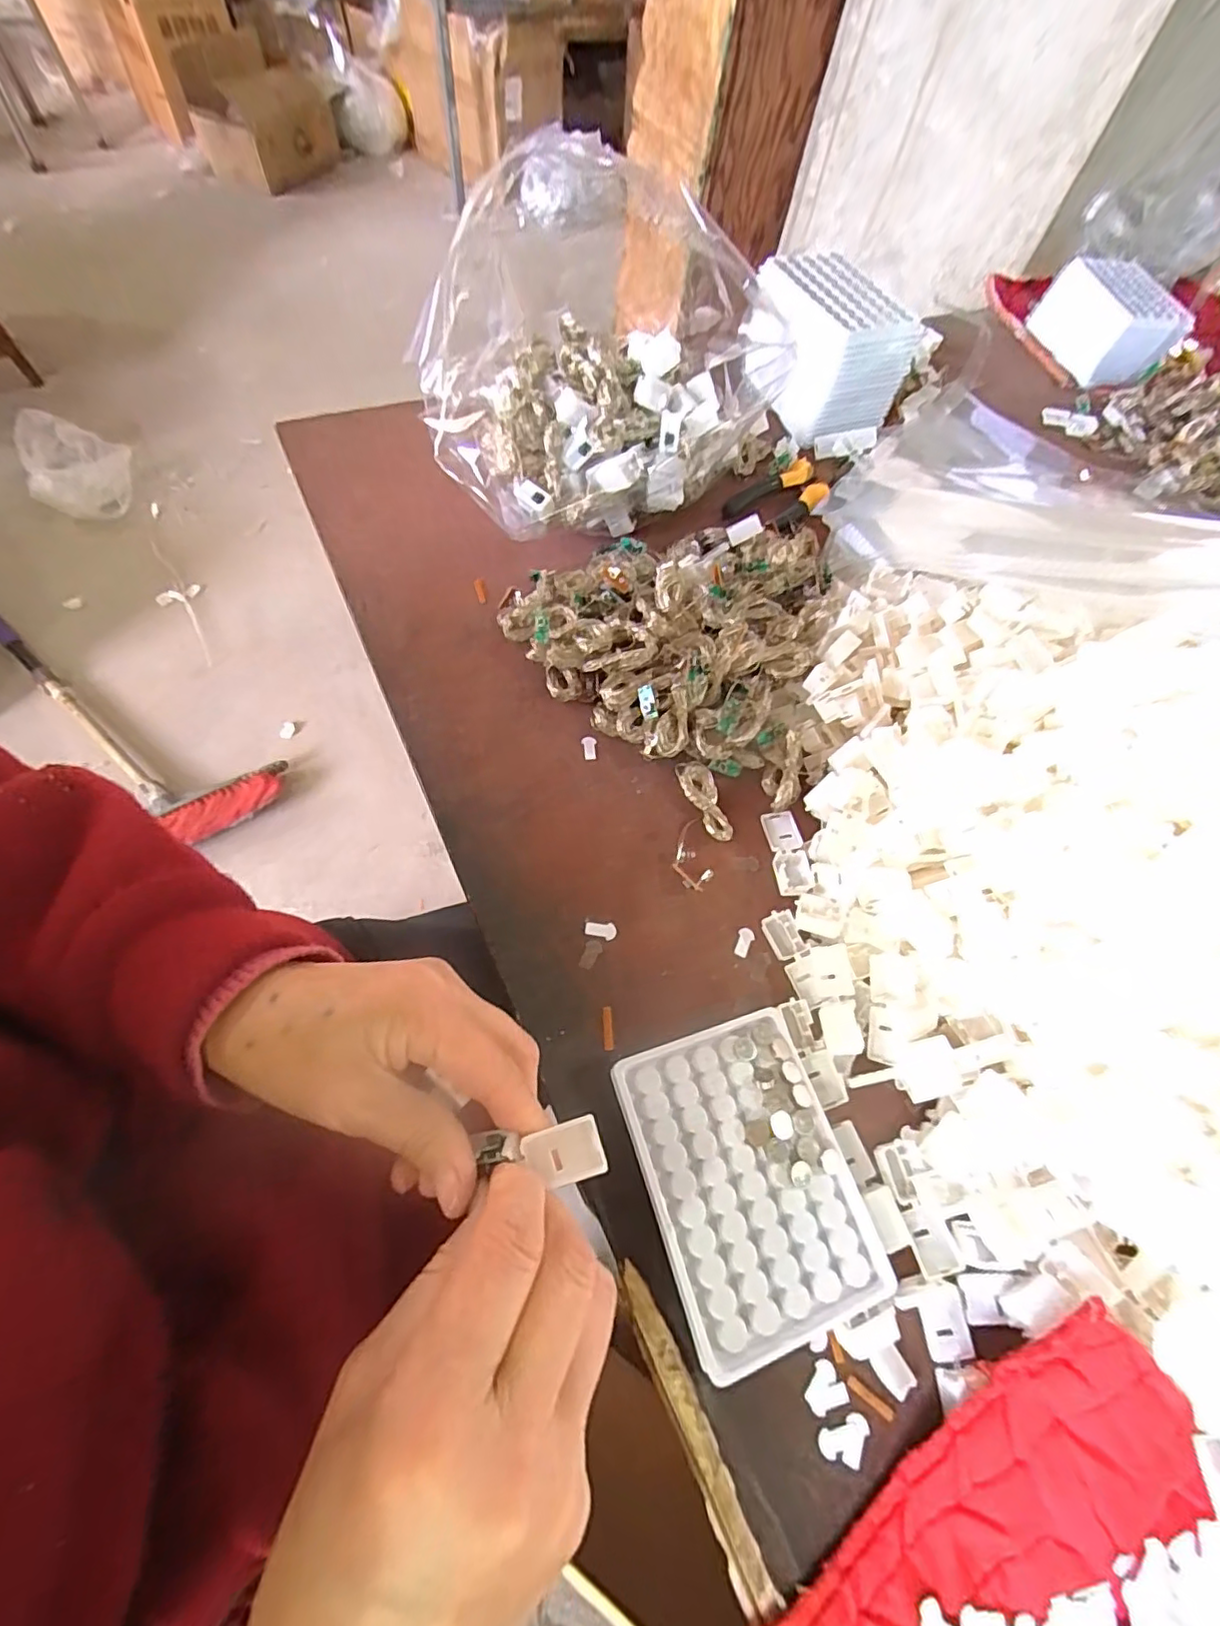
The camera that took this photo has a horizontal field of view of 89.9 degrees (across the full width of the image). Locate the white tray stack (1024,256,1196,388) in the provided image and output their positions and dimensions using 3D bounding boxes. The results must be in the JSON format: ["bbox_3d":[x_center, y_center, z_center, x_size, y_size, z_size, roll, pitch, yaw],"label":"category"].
[{"bbox_3d":[0.563,-0.559,0.693,0.090,0.062,0.156,-12,65,-8],"label":"white tray stack"}]

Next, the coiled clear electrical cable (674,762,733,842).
[{"bbox_3d":[0.061,-0.008,0.388,0.021,0.009,0.057,-15,66,-14],"label":"coiled clear electrical cable"}]

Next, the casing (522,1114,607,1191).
[{"bbox_3d":[-0.016,0.120,0.215,0.027,0.007,0.019,-13,65,-8],"label":"casing"}]

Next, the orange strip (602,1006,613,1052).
[{"bbox_3d":[-0.001,0.114,0.324,0.005,0.004,0.022,-2,63,-7],"label":"orange strip"}]

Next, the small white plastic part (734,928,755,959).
[{"bbox_3d":[0.078,0.075,0.356,0.009,0.004,0.017,30,64,9],"label":"small white plastic part"}]

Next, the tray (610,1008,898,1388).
[{"bbox_3d":[0.065,0.172,0.294,0.095,0.020,0.128,-14,66,-13],"label":"tray"}]

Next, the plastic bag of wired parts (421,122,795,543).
[{"bbox_3d":[-0.023,-0.338,0.452,0.234,0.177,0.228,-12,64,-12],"label":"plastic bag of wired parts"}]

